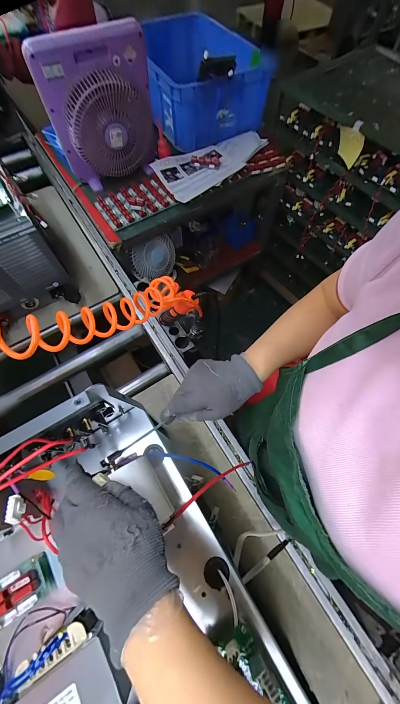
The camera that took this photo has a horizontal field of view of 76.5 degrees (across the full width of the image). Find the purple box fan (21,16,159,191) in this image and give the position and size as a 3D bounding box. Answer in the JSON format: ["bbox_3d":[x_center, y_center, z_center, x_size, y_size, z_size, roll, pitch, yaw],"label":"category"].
[{"bbox_3d":[-0.283,-0.704,0.773,0.306,0.342,0.085,-23,68,-10],"label":"purple box fan"}]

